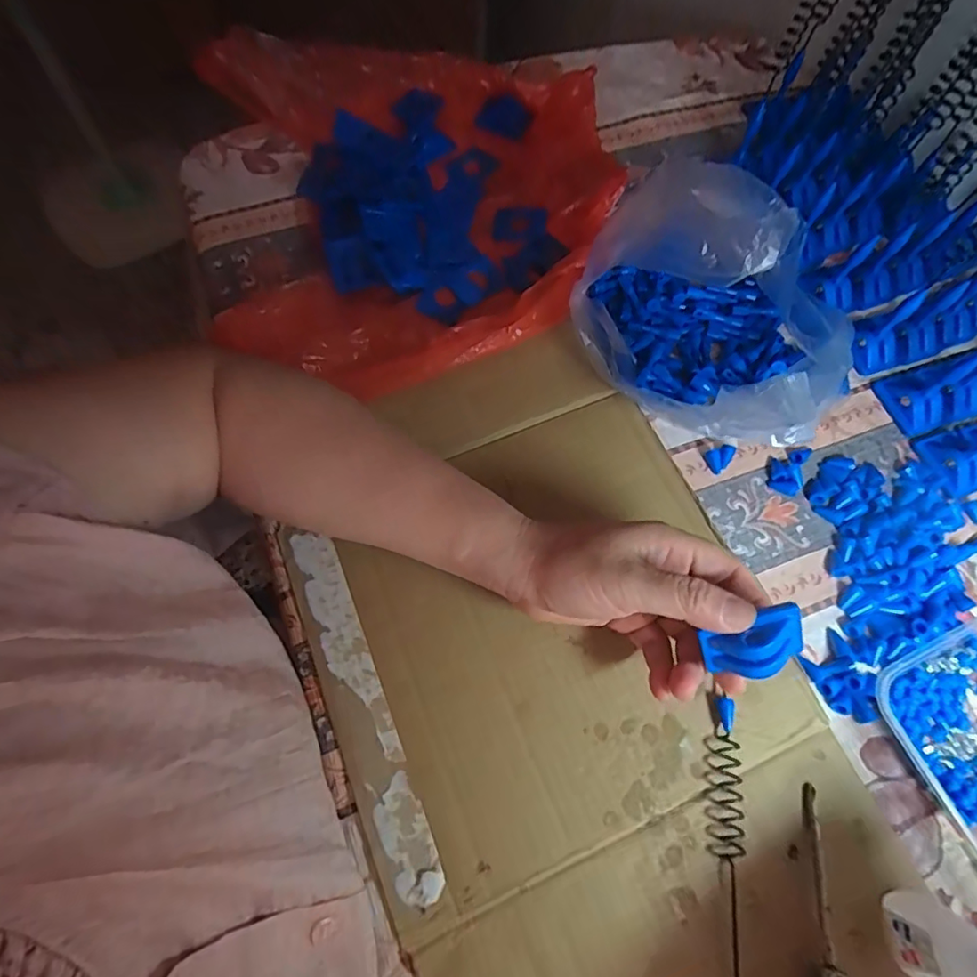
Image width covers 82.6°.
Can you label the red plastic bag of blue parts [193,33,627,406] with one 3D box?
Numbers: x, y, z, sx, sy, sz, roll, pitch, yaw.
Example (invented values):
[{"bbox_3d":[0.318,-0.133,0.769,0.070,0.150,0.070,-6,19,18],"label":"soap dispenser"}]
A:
[{"bbox_3d":[-0.054,-0.239,0.443,0.312,0.041,0.366,-7,66,-5],"label":"red plastic bag of blue parts"}]

